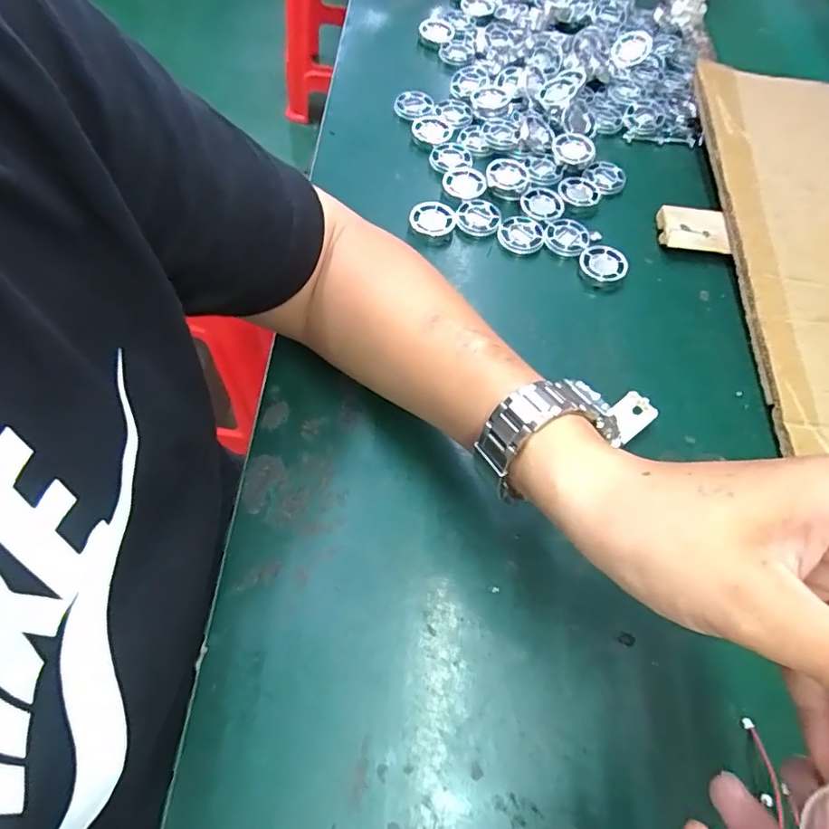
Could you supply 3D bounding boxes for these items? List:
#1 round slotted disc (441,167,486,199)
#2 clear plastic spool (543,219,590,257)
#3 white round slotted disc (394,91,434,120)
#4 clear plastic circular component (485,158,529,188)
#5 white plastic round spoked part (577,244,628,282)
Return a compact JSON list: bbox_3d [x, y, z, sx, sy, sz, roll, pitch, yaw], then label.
[{"bbox_3d":[0.045,-0.208,0.484,0.033,0.005,0.039,-29,69,-20],"label":"round slotted disc"},{"bbox_3d":[0.133,-0.153,0.472,0.036,0.011,0.035,3,62,-5],"label":"clear plastic spool"},{"bbox_3d":[-0.001,-0.310,0.542,0.039,0.009,0.031,0,62,-6],"label":"white round slotted disc"},{"bbox_3d":[0.084,-0.218,0.491,0.036,0.008,0.044,22,62,5],"label":"clear plastic circular component"},{"bbox_3d":[0.160,-0.127,0.460,0.039,0.013,0.033,31,63,10],"label":"white plastic round spoked part"}]

